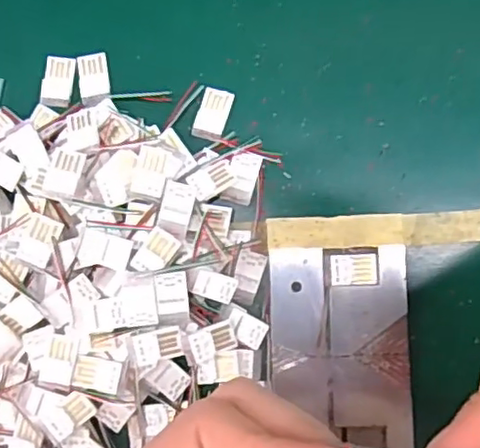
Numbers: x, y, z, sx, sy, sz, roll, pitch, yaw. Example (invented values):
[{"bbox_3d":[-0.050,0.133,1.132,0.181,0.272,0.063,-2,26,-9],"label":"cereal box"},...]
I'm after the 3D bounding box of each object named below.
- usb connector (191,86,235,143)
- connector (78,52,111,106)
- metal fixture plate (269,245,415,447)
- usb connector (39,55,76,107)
[{"bbox_3d":[-0.010,-0.043,0.242,0.012,0.004,0.020,18,88,6],"label":"usb connector"},{"bbox_3d":[-0.058,-0.058,0.247,0.012,0.004,0.020,-9,86,4],"label":"connector"},{"bbox_3d":[0.037,0.045,0.231,0.049,0.011,0.071,-2,86,5],"label":"metal fixture plate"},{"bbox_3d":[-0.072,-0.057,0.248,0.012,0.004,0.020,5,87,5],"label":"usb connector"}]

